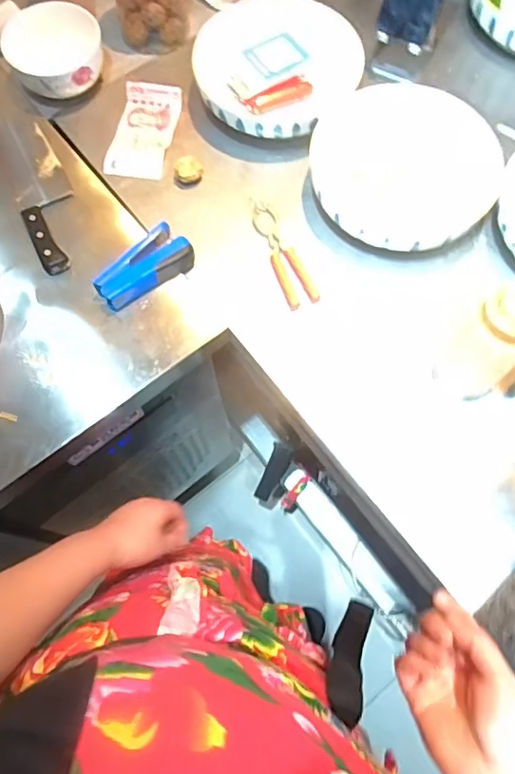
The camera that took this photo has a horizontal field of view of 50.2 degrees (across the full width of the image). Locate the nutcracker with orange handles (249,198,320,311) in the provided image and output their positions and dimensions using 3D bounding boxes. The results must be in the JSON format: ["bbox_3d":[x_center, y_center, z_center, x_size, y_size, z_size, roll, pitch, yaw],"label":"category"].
[{"bbox_3d":[0.027,-0.173,0.691,0.040,0.014,0.170,-20,69,-7],"label":"nutcracker with orange handles"}]

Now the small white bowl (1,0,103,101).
[{"bbox_3d":[-0.285,-0.468,0.778,0.125,0.080,0.127,0,69,-1],"label":"small white bowl"}]

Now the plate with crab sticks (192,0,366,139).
[{"bbox_3d":[0.023,-0.431,0.745,0.211,0.045,0.212,0,81,1],"label":"plate with crab sticks"}]

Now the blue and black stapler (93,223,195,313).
[{"bbox_3d":[-0.140,-0.145,0.673,0.123,0.034,0.055,-39,74,-14],"label":"blue and black stapler"}]

